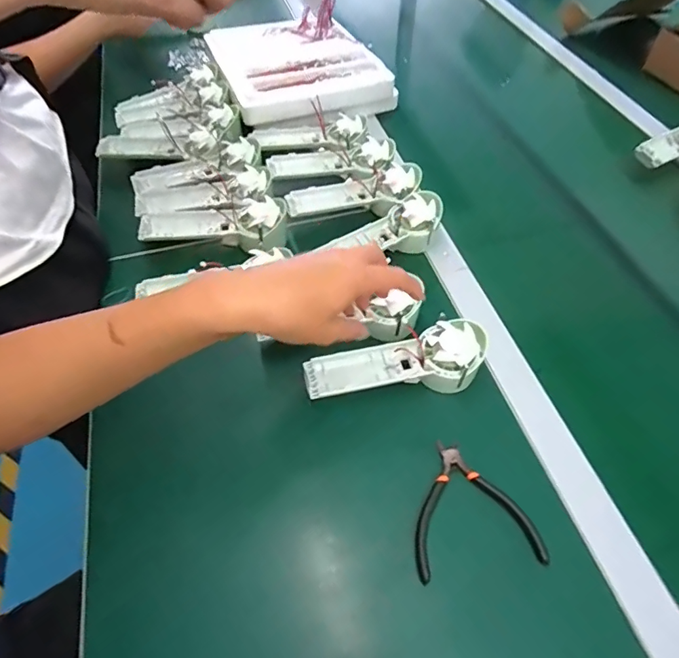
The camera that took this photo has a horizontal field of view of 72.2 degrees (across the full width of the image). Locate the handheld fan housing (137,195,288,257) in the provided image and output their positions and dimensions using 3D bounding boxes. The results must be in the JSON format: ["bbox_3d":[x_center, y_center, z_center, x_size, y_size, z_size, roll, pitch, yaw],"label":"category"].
[{"bbox_3d":[-0.155,-0.127,0.585,0.178,0.045,0.069,0,53,1],"label":"handheld fan housing"}]

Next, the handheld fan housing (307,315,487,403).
[{"bbox_3d":[0.054,0.036,0.458,0.177,0.043,0.063,-12,54,-8],"label":"handheld fan housing"}]

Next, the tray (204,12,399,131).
[{"bbox_3d":[-0.069,-0.445,0.787,0.258,0.055,0.270,-16,55,-11],"label":"tray"}]

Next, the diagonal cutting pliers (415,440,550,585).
[{"bbox_3d":[0.109,0.150,0.399,0.103,0.012,0.106,-6,54,-3],"label":"diagonal cutting pliers"}]

